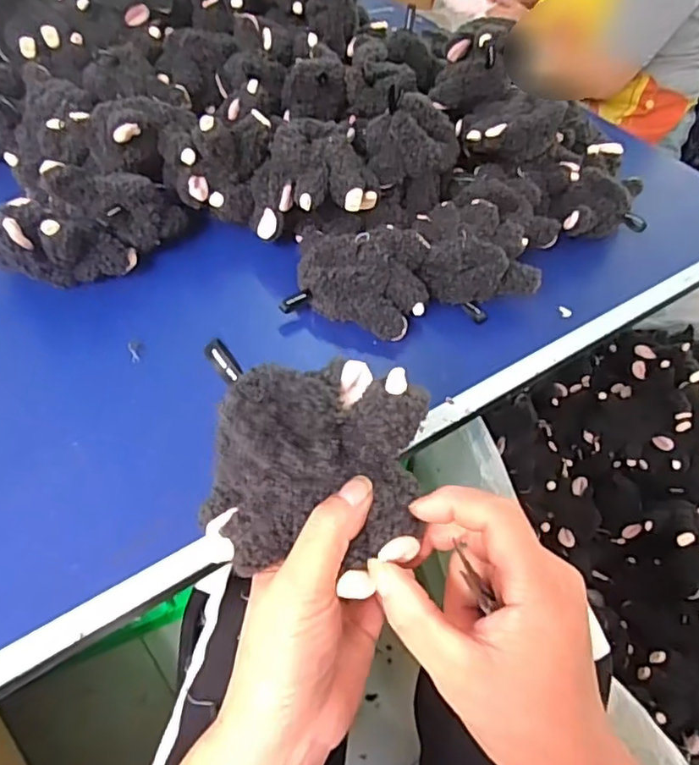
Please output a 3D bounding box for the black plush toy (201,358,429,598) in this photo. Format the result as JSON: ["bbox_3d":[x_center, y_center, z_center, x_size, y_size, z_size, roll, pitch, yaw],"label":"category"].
[{"bbox_3d":[-0.018,0.037,0.297,0.109,0.068,0.097,10,50,2],"label":"black plush toy"}]

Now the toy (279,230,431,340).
[{"bbox_3d":[0.010,-0.099,0.560,0.127,0.058,0.099,13,50,4],"label":"toy"}]

